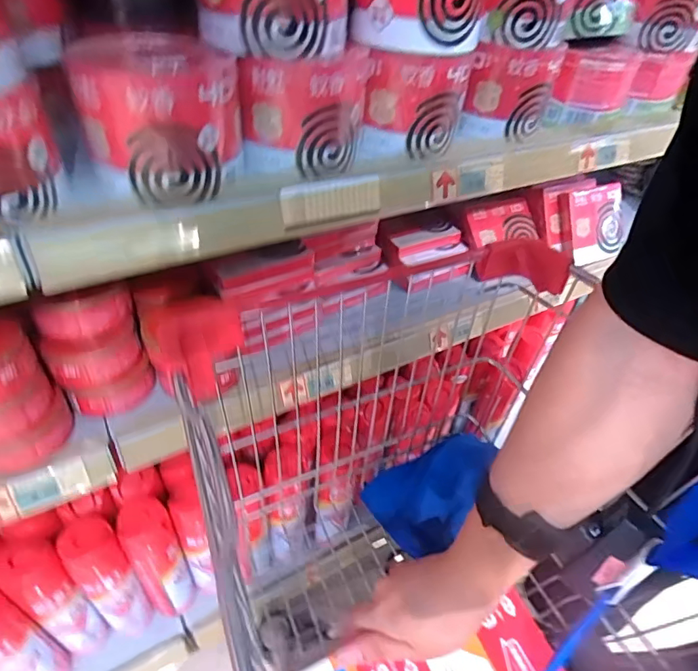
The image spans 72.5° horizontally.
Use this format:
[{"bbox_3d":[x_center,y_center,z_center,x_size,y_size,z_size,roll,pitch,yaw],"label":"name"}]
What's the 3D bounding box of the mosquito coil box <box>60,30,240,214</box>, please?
[{"bbox_3d":[-0.162,-0.197,0.421,0.130,0.097,0.136,-7,45,-13],"label":"mosquito coil box"}]

